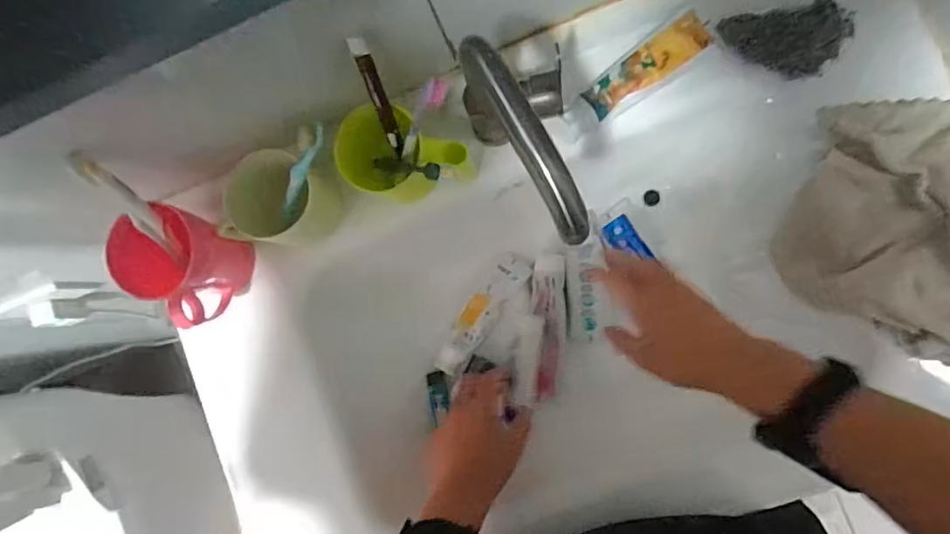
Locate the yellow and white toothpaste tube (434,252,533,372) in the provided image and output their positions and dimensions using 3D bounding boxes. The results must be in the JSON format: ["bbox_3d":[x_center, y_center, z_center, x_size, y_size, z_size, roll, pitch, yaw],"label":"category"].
[{"bbox_3d":[0.009,0.054,0.675,0.045,0.024,0.165,34,79,9],"label":"yellow and white toothpaste tube"}]

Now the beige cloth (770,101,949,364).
[{"bbox_3d":[0.396,-0.033,0.516,0.179,0.093,0.245,-16,85,8],"label":"beige cloth"}]

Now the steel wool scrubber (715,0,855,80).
[{"bbox_3d":[0.286,-0.209,0.512,0.102,0.033,0.058,-1,87,9],"label":"steel wool scrubber"}]

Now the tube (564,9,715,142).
[{"bbox_3d":[0.161,-0.187,0.538,0.172,0.034,0.049,-42,82,5],"label":"tube"}]

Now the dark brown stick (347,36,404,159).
[{"bbox_3d":[-0.082,-0.143,0.474,0.015,0.121,0.016,-5,57,8],"label":"dark brown stick"}]

